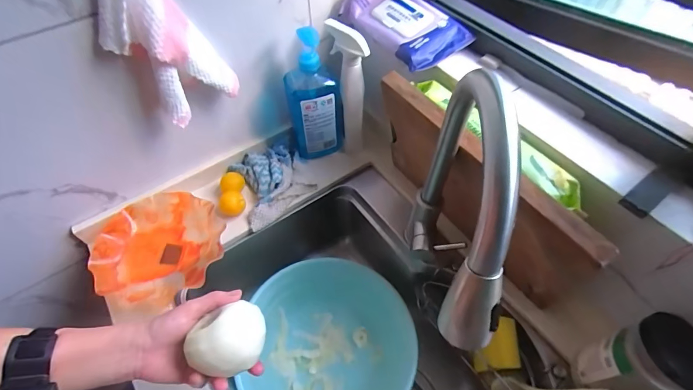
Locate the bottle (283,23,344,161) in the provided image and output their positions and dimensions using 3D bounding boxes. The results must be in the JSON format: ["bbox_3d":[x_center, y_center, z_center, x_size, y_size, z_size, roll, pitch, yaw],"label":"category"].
[{"bbox_3d":[-0.061,-0.182,0.690,0.097,0.266,0.064,-11,54,-5],"label":"bottle"}]

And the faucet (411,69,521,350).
[{"bbox_3d":[0.121,0.039,0.418,0.047,0.322,0.248,4,54,5],"label":"faucet"}]

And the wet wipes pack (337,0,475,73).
[{"bbox_3d":[0.092,-0.290,0.618,0.102,0.053,0.210,-31,58,-19],"label":"wet wipes pack"}]

